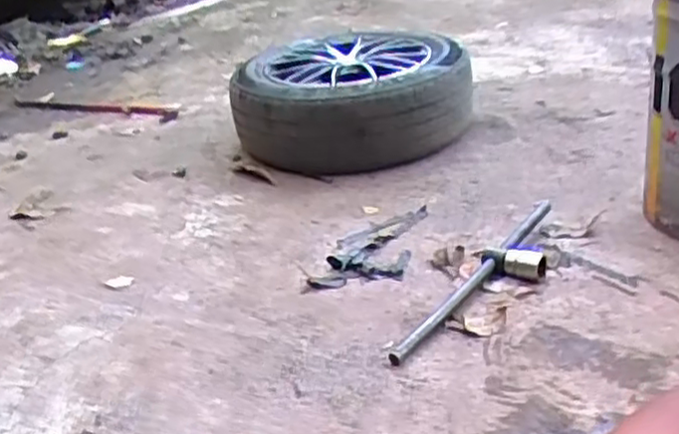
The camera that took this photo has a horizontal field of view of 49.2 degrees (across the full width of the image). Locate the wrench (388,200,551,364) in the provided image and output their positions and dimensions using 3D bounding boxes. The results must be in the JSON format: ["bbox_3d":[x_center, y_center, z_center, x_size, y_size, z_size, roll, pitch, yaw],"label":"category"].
[{"bbox_3d":[0.246,0.083,1.125,0.101,0.033,0.484,13,32,35],"label":"wrench"}]

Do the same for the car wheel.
[{"bbox_3d":[0.042,-0.277,1.700,0.481,0.222,0.485,-6,26,3],"label":"car wheel"}]

